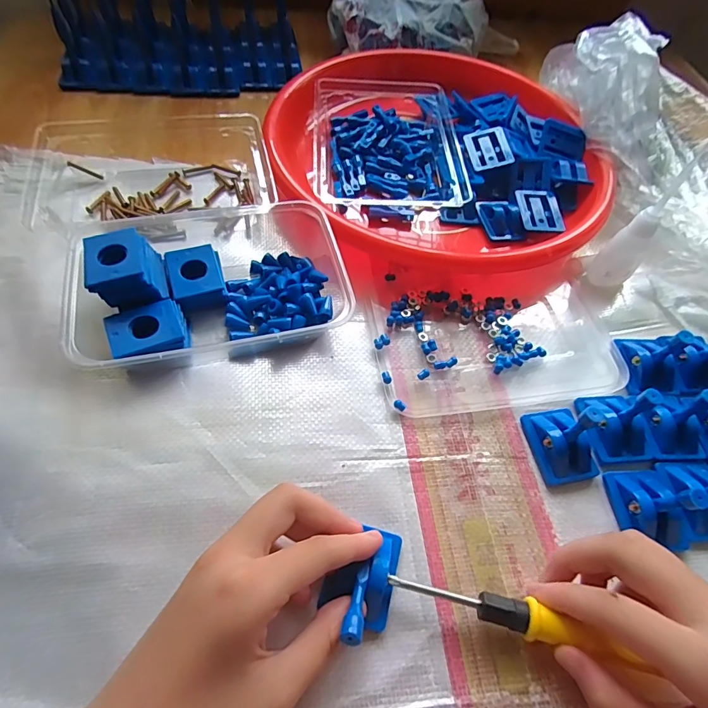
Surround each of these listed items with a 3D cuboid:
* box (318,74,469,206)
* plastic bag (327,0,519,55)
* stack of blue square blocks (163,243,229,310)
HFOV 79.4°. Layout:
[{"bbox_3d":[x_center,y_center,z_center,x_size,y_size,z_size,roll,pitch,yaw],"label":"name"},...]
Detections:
[{"bbox_3d":[0.026,-0.182,0.378,0.127,0.034,0.169,0,59,-5],"label":"box"},{"bbox_3d":[0.089,-0.372,0.487,0.233,0.064,0.112,-2,59,-6],"label":"plastic bag"},{"bbox_3d":[-0.108,-0.051,0.298,0.034,0.023,0.043,-16,61,-14],"label":"stack of blue square blocks"}]

